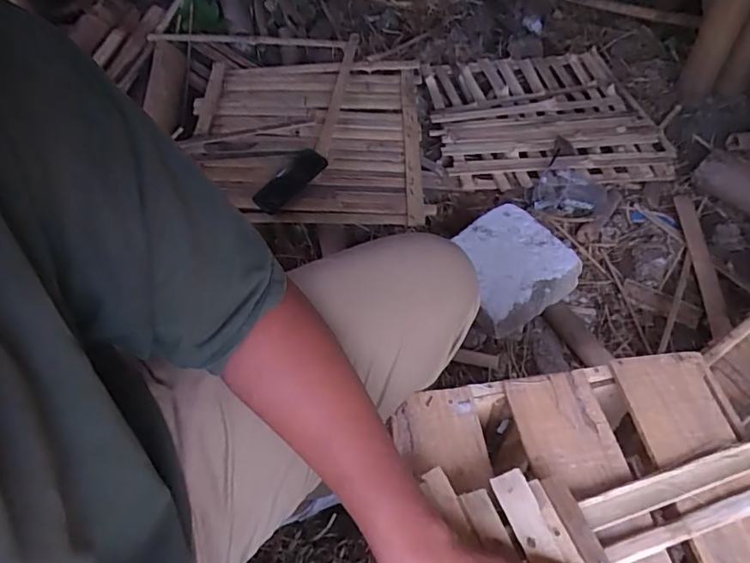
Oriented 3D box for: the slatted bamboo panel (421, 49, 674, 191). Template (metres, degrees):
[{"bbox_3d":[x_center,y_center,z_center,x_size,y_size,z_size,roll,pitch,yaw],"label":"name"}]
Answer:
[{"bbox_3d":[0.400,-0.426,1.332,0.592,0.075,0.498,-3,52,-3],"label":"slatted bamboo panel"}]

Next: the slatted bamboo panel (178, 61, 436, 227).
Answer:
[{"bbox_3d":[-0.150,-0.319,1.156,0.492,0.034,0.459,-1,64,2],"label":"slatted bamboo panel"}]

